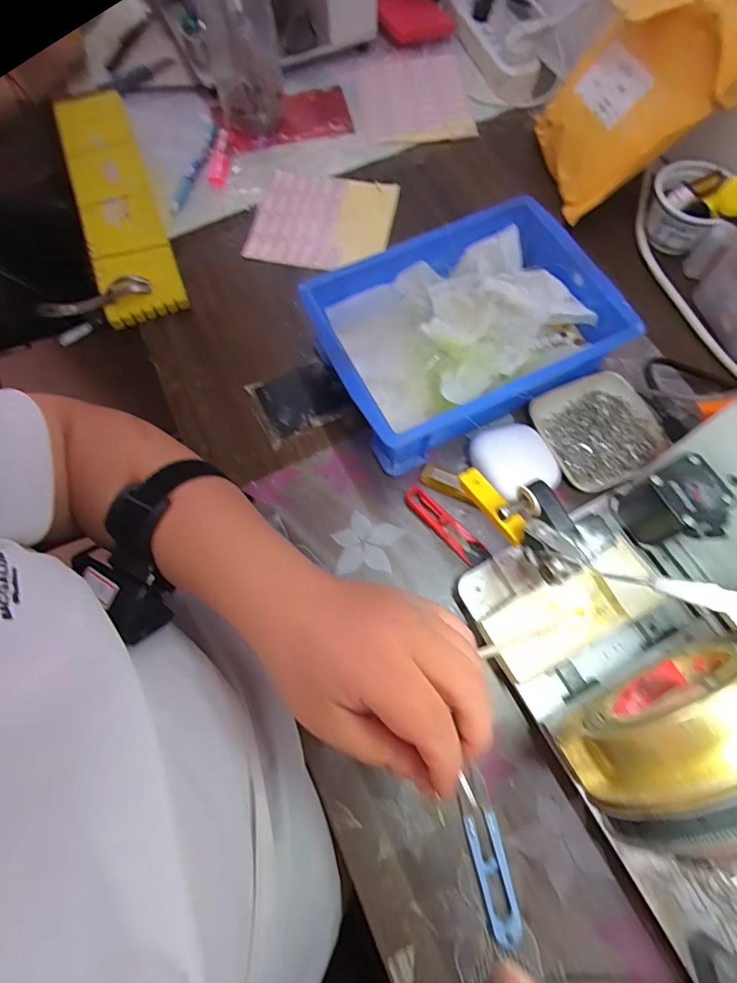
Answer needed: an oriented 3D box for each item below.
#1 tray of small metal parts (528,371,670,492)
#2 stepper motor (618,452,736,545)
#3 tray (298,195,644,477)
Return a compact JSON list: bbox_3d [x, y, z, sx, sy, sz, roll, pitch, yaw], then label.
[{"bbox_3d":[0.202,-0.054,0.428,0.095,0.022,0.099,-28,71,-9],"label":"tray of small metal parts"},{"bbox_3d":[0.207,0.013,0.328,0.047,0.059,0.053,-26,71,-8],"label":"stepper motor"},{"bbox_3d":[0.084,-0.144,0.438,0.248,0.075,0.181,-25,71,-8],"label":"tray"}]

